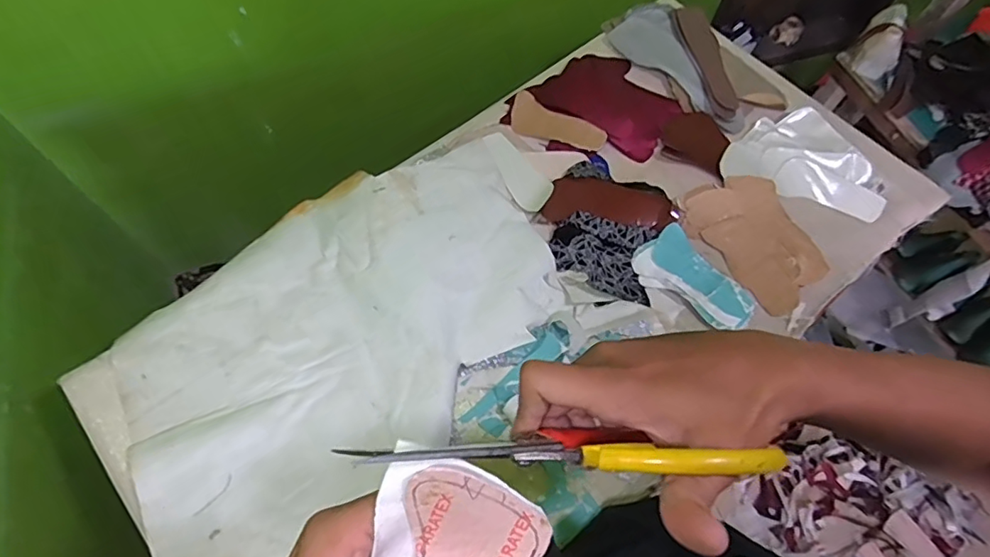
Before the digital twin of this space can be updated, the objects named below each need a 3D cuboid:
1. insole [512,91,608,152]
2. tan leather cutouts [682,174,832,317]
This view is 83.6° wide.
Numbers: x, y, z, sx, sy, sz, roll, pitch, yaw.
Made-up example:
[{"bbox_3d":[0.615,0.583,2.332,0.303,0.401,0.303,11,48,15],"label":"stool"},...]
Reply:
[{"bbox_3d":[0.102,-0.254,0.933,0.166,0.011,0.068,30,92,11],"label":"insole"},{"bbox_3d":[0.398,-0.064,0.838,0.127,0.023,0.209,-41,75,5],"label":"tan leather cutouts"}]

